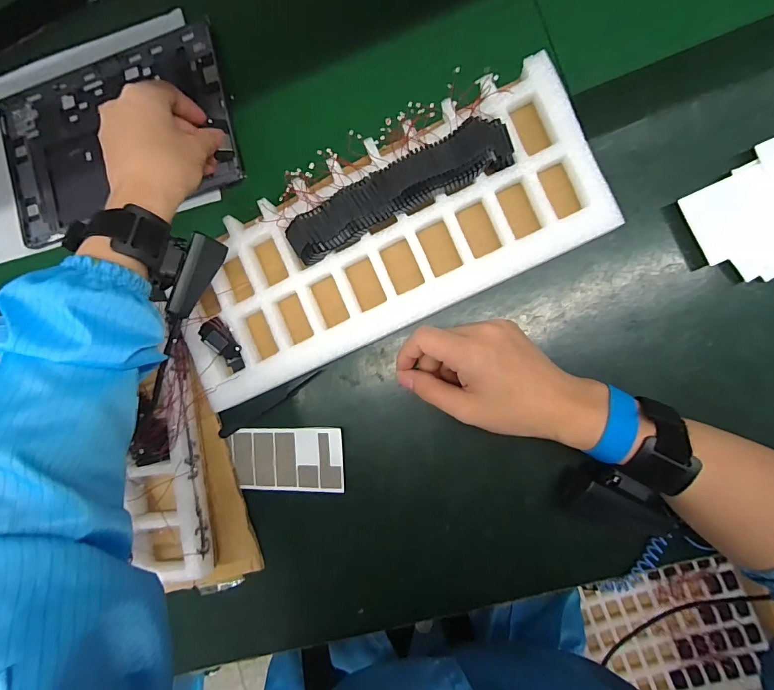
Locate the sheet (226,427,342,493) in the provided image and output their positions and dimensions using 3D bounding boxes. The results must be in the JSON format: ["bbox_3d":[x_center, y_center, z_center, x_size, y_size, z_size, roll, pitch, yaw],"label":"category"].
[{"bbox_3d":[-0.093,0.106,0.361,0.109,0.004,0.057,-3,88,12],"label":"sheet"}]

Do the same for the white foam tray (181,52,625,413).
[{"bbox_3d":[-0.016,-0.082,0.328,0.371,0.041,0.151,-24,84,6],"label":"white foam tray"}]

